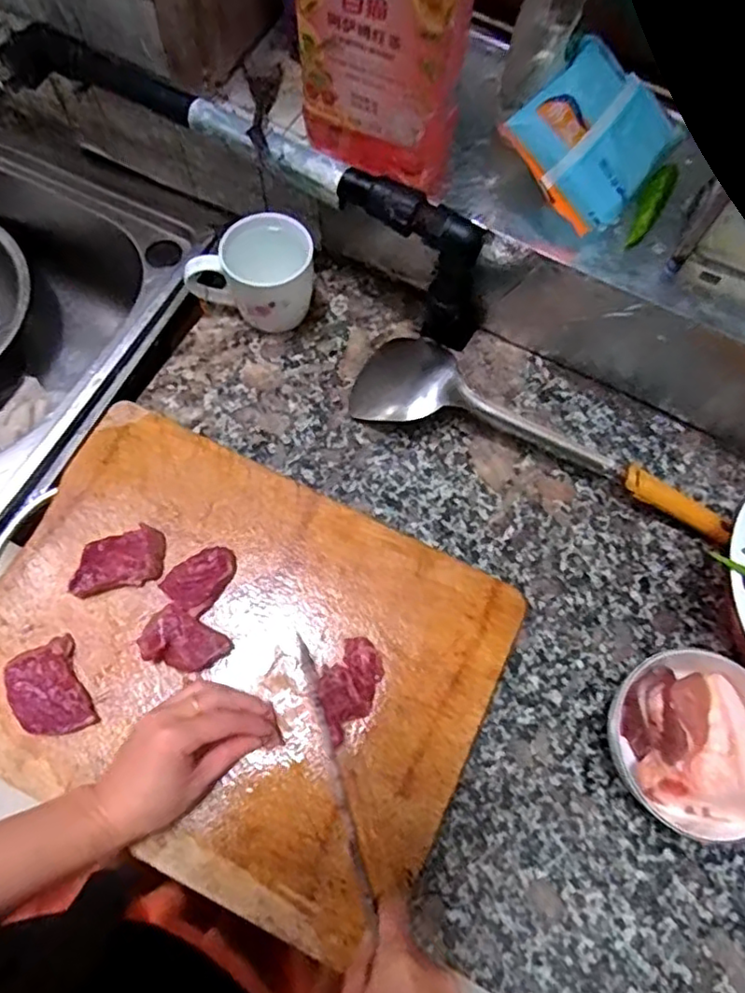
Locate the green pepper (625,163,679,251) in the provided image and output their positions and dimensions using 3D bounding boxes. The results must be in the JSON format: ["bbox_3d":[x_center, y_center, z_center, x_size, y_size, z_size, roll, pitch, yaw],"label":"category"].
[{"bbox_3d":[0.228,-0.239,0.521,0.021,0.018,0.082,30,71,7],"label":"green pepper"}]

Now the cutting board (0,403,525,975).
[{"bbox_3d":[-0.110,0.120,0.485,0.384,0.024,0.288,25,72,7],"label":"cutting board"}]

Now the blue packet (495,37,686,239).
[{"bbox_3d":[0.178,-0.283,0.494,0.110,0.021,0.129,44,83,-20],"label":"blue packet"}]

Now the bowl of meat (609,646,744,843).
[{"bbox_3d":[0.239,0.180,0.474,0.111,0.078,0.120,1,71,-2],"label":"bowl of meat"}]

